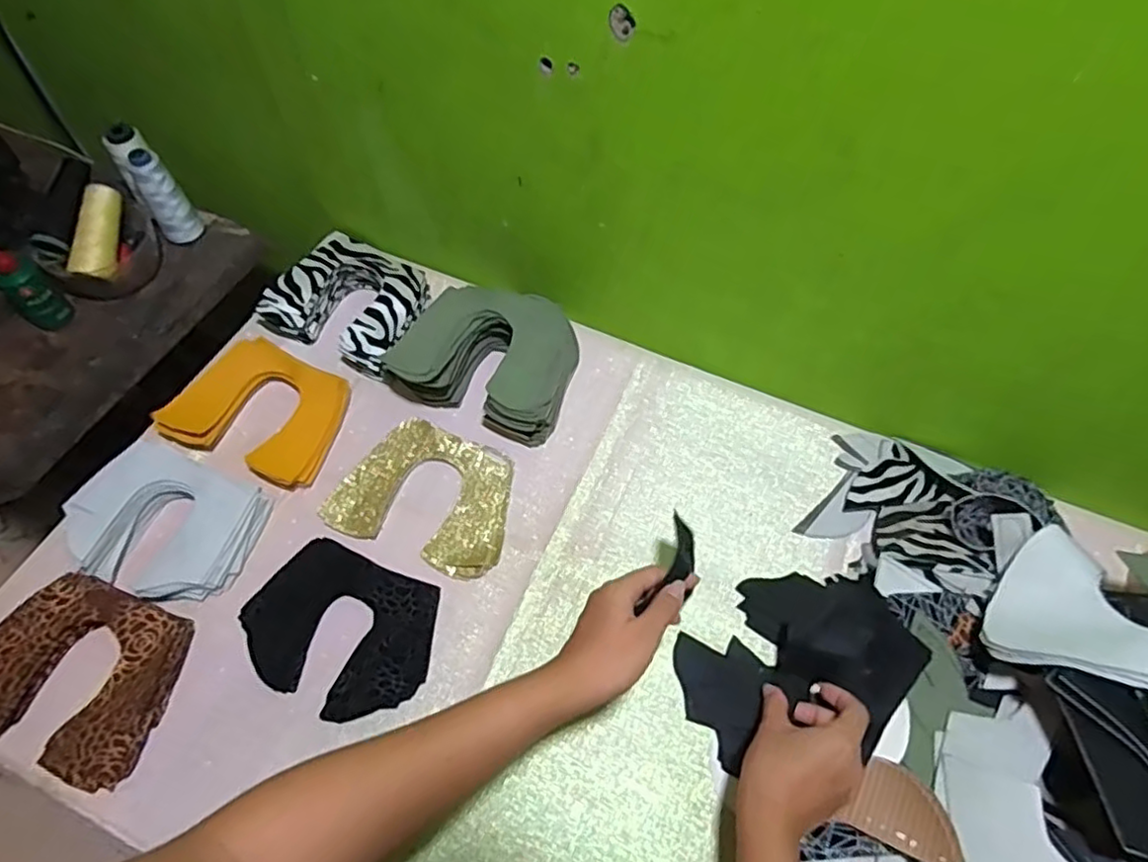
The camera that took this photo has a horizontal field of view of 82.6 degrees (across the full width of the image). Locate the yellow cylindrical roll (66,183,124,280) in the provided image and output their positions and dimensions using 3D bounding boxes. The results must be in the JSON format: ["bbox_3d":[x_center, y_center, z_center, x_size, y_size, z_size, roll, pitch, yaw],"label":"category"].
[{"bbox_3d":[-0.532,-0.222,0.733,0.032,0.035,0.113,0,74,-2],"label":"yellow cylindrical roll"}]

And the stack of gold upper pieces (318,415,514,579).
[{"bbox_3d":[-0.139,0.061,0.632,0.165,0.023,0.127,18,60,9],"label":"stack of gold upper pieces"}]

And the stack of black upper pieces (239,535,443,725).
[{"bbox_3d":[-0.199,0.169,0.561,0.155,0.028,0.122,19,60,10],"label":"stack of black upper pieces"}]

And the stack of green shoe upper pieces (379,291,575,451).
[{"bbox_3d":[-0.089,-0.077,0.681,0.174,0.077,0.143,19,60,10],"label":"stack of green shoe upper pieces"}]

